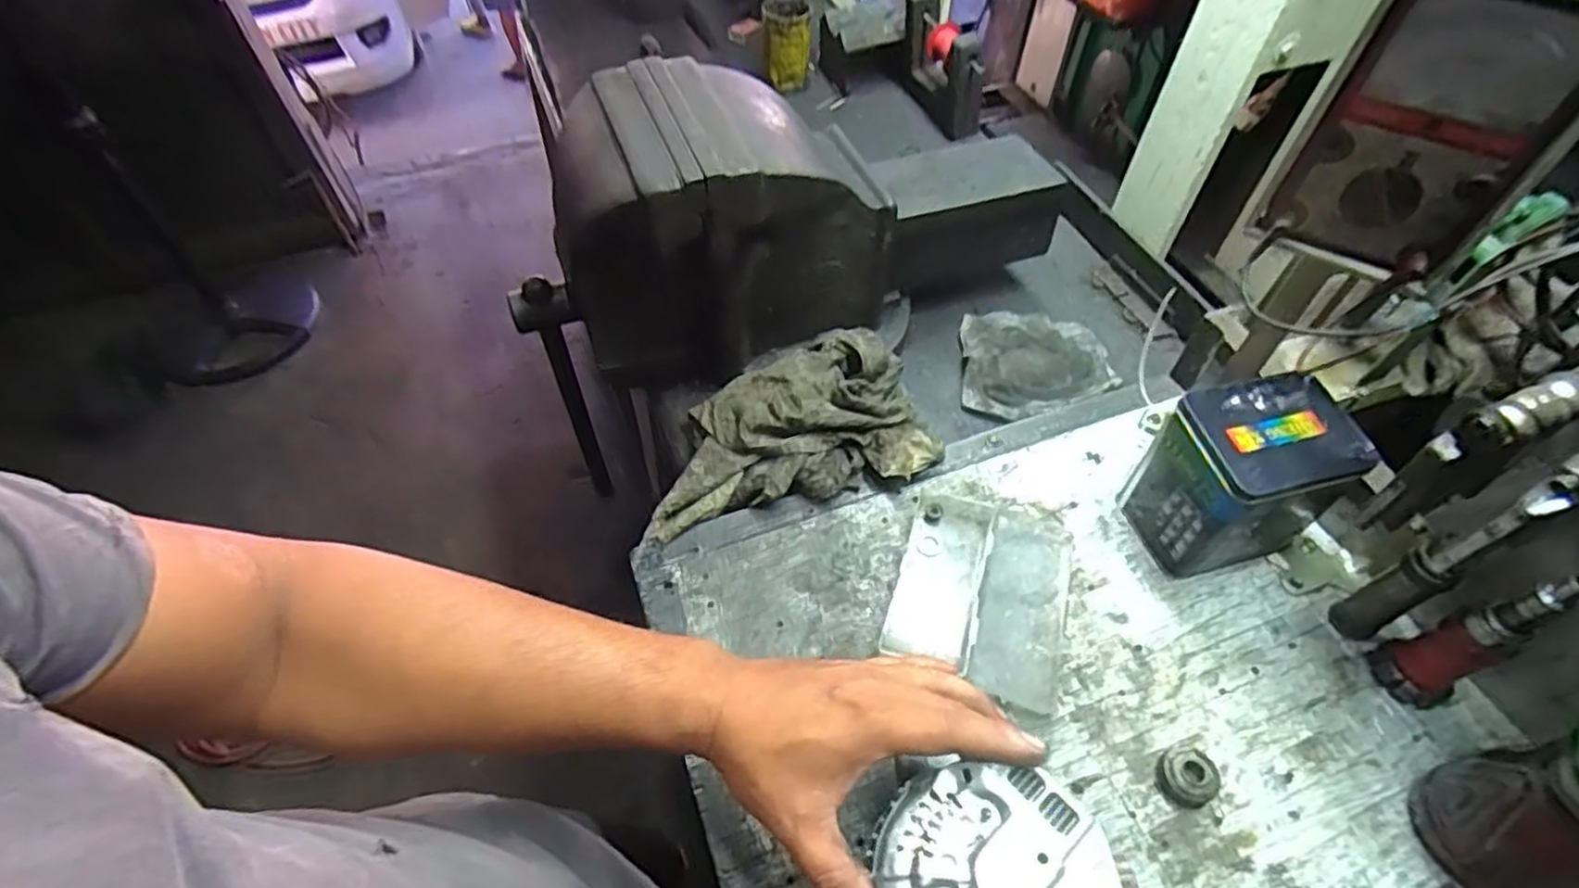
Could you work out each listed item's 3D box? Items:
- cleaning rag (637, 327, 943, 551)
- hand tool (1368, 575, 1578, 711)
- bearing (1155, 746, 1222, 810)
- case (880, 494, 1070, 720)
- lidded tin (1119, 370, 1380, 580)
[{"bbox_3d":[-0.006,-0.017,0.675,0.279,0.065,0.155,-15,55,-12],"label":"cleaning rag"},{"bbox_3d":[0.477,0.137,0.505,0.041,0.153,0.052,-20,56,-15],"label":"hand tool"},{"bbox_3d":[0.281,0.235,0.511,0.035,0.020,0.037,0,53,-1],"label":"bearing"},{"bbox_3d":[0.163,0.117,0.607,0.137,0.015,0.181,16,55,11],"label":"case"},{"bbox_3d":[0.369,0.029,0.600,0.137,0.140,0.094,-15,55,-12],"label":"lidded tin"}]

